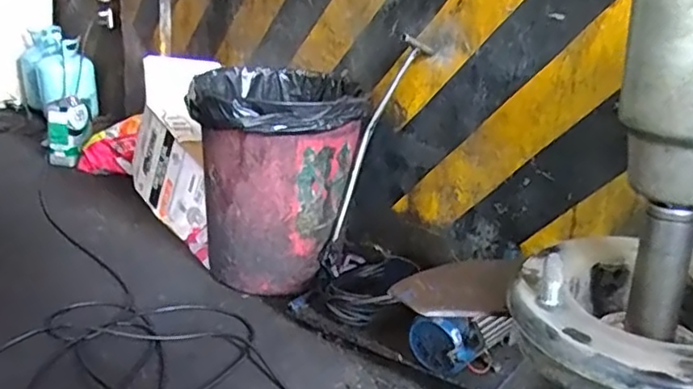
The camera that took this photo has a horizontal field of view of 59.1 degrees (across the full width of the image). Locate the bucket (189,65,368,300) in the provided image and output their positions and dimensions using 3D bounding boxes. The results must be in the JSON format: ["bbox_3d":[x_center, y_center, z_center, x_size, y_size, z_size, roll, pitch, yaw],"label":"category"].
[{"bbox_3d":[-0.203,-0.037,1.704,0.408,0.538,0.418,5,21,-2],"label":"bucket"}]

